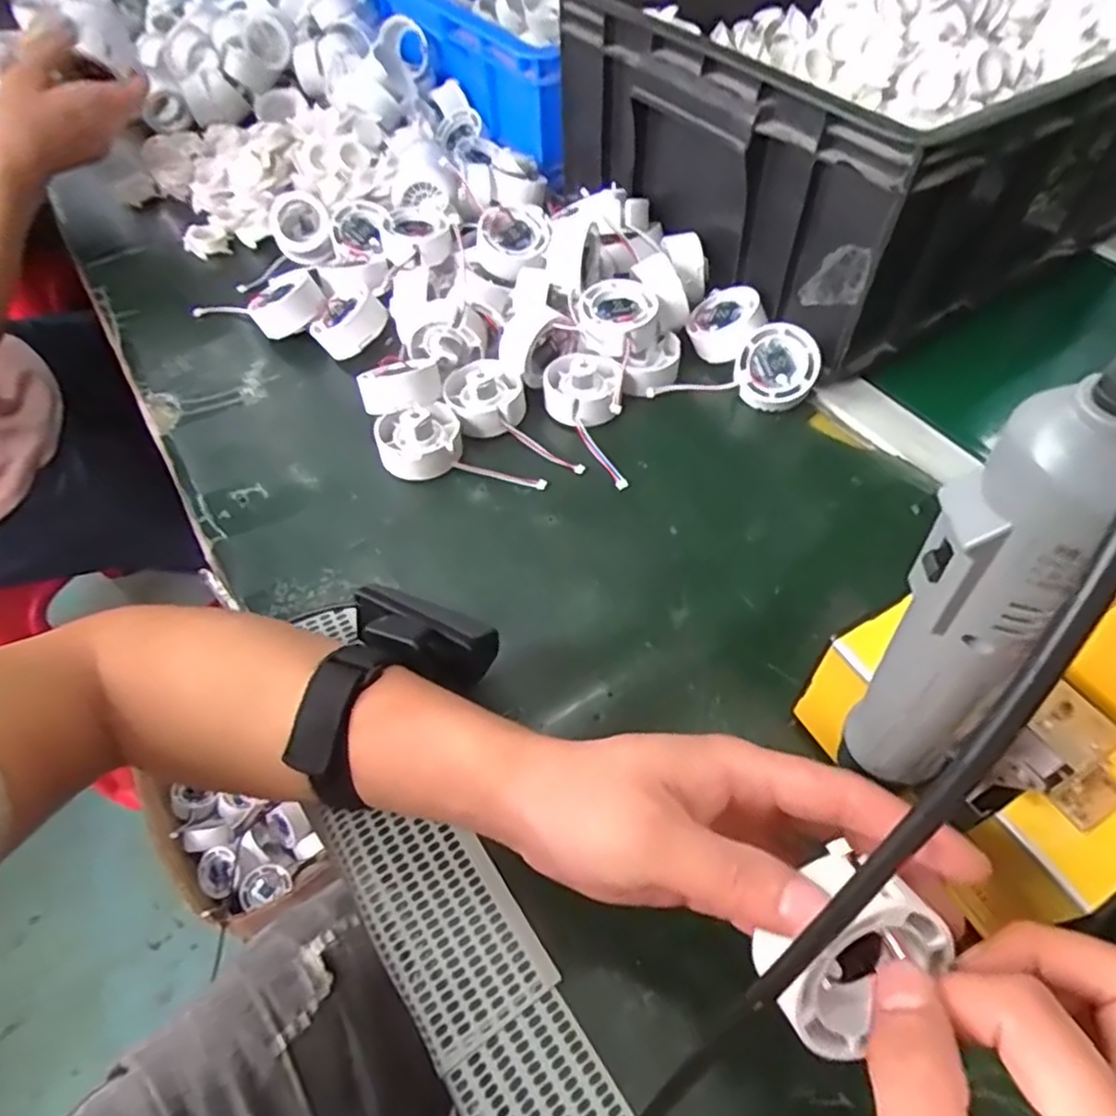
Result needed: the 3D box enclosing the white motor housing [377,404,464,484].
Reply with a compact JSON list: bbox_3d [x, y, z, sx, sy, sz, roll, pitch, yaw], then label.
[{"bbox_3d":[-0.091,-0.079,0.466,0.055,0.034,0.047,-20,56,-13],"label":"white motor housing"}]

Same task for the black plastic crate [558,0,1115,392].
[{"bbox_3d":[0.262,-0.386,0.598,0.443,0.170,0.387,-30,58,-19],"label":"black plastic crate"}]

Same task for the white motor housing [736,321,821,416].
[{"bbox_3d":[0.154,-0.133,0.499,0.058,0.028,0.053,-44,82,10],"label":"white motor housing"}]

